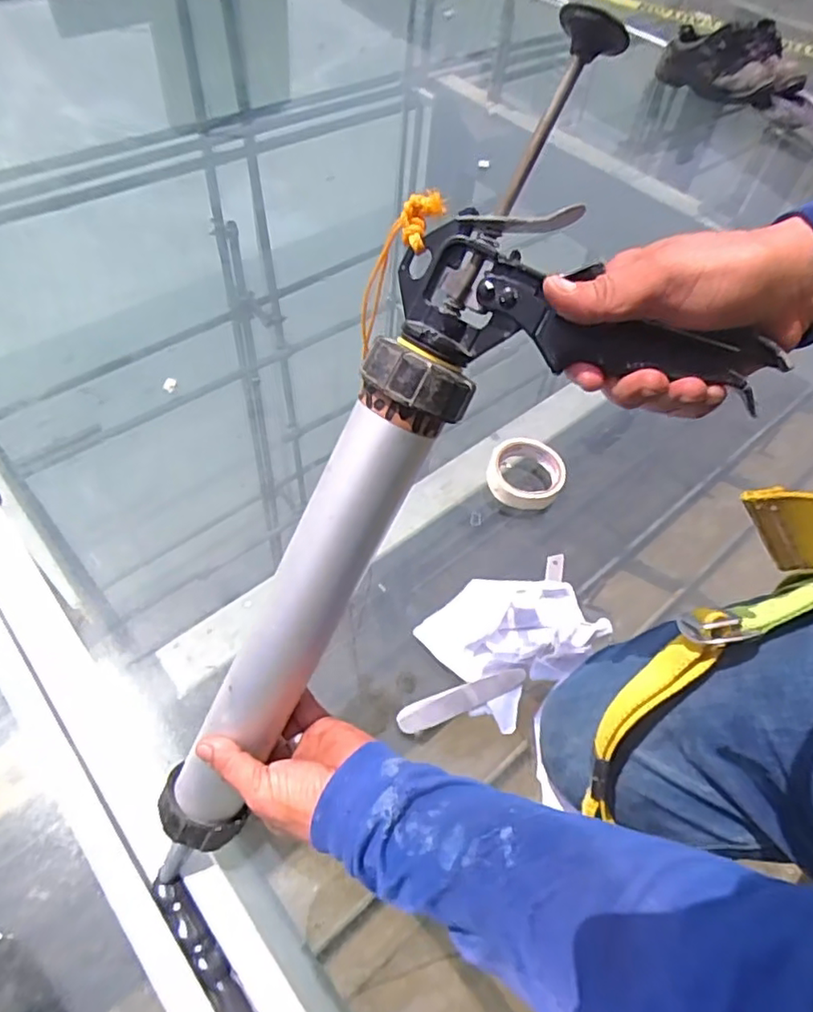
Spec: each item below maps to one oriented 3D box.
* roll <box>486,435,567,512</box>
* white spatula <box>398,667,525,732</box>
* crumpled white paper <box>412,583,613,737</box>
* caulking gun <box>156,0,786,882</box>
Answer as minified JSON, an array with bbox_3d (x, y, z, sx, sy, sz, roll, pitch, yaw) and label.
[{"bbox_3d":[0.144,-0.040,0.741,0.091,0.024,0.091,3,54,-3],"label":"roll"},{"bbox_3d":[0.054,0.185,0.589,0.130,0.012,0.022,-16,57,-16],"label":"white spatula"},{"bbox_3d":[0.109,0.125,0.620,0.154,0.037,0.129,-34,63,-26],"label":"crumpled white paper"},{"bbox_3d":[-0.003,0.020,0.371,0.192,0.556,0.063,39,17,22],"label":"caulking gun"}]

